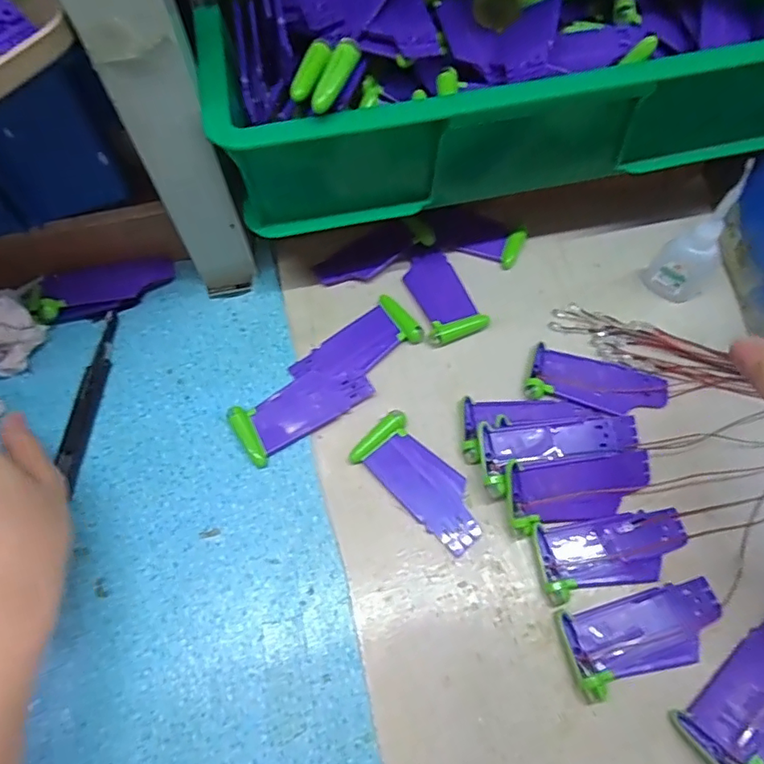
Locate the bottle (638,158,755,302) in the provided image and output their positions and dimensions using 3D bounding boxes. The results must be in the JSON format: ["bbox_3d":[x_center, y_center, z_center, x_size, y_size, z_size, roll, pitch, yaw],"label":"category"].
[{"bbox_3d":[0.213,-0.096,0.349,0.027,0.102,0.038,-40,70,-16],"label":"bottle"}]

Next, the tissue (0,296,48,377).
[{"bbox_3d":[-0.255,-0.034,0.354,0.027,0.061,0.043,24,67,12],"label":"tissue"}]

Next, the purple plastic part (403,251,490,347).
[{"bbox_3d":[0.042,-0.063,0.385,0.042,0.006,0.074,-23,66,-10],"label":"purple plastic part"}]

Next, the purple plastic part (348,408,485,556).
[{"bbox_3d":[0.025,0.060,0.327,0.090,0.011,0.039,40,71,17],"label":"purple plastic part"}]

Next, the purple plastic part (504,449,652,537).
[{"bbox_3d":[0.117,0.063,0.319,0.089,0.011,0.038,-7,88,-8],"label":"purple plastic part"}]

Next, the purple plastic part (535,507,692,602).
[{"bbox_3d":[0.134,0.097,0.306,0.088,0.007,0.039,-8,65,-3],"label":"purple plastic part"}]

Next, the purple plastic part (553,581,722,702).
[{"bbox_3d":[0.143,0.136,0.286,0.088,0.008,0.041,-11,65,-5],"label":"purple plastic part"}]

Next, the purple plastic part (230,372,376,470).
[{"bbox_3d":[-0.053,0.016,0.351,0.089,0.008,0.039,-32,68,-14],"label":"purple plastic part"}]

